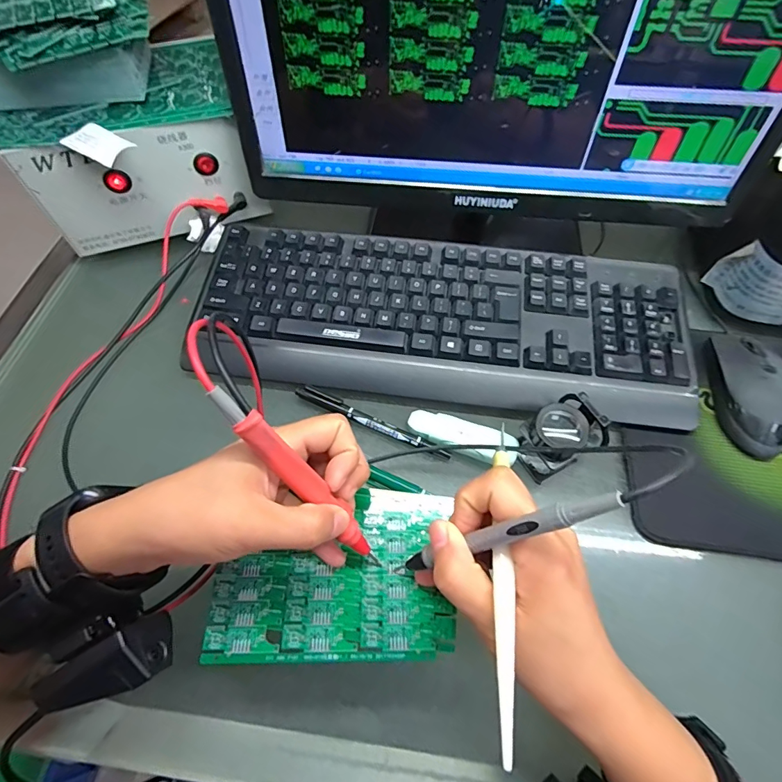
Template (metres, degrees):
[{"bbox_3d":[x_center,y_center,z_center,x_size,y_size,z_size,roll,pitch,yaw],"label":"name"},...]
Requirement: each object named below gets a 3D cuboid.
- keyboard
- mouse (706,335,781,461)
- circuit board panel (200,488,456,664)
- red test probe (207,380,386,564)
[{"bbox_3d":[0.046,-0.065,0.403,0.433,0.042,0.158,6,60,3],"label":"keyboard"},{"bbox_3d":[0.302,-0.001,0.367,0.058,0.035,0.109,13,60,7],"label":"mouse"},{"bbox_3d":[-0.033,0.108,0.264,0.137,0.004,0.092,0,60,-1],"label":"circuit board panel"},{"bbox_3d":[-0.043,0.051,0.232,0.012,0.142,0.014,6,49,52],"label":"red test probe"}]

